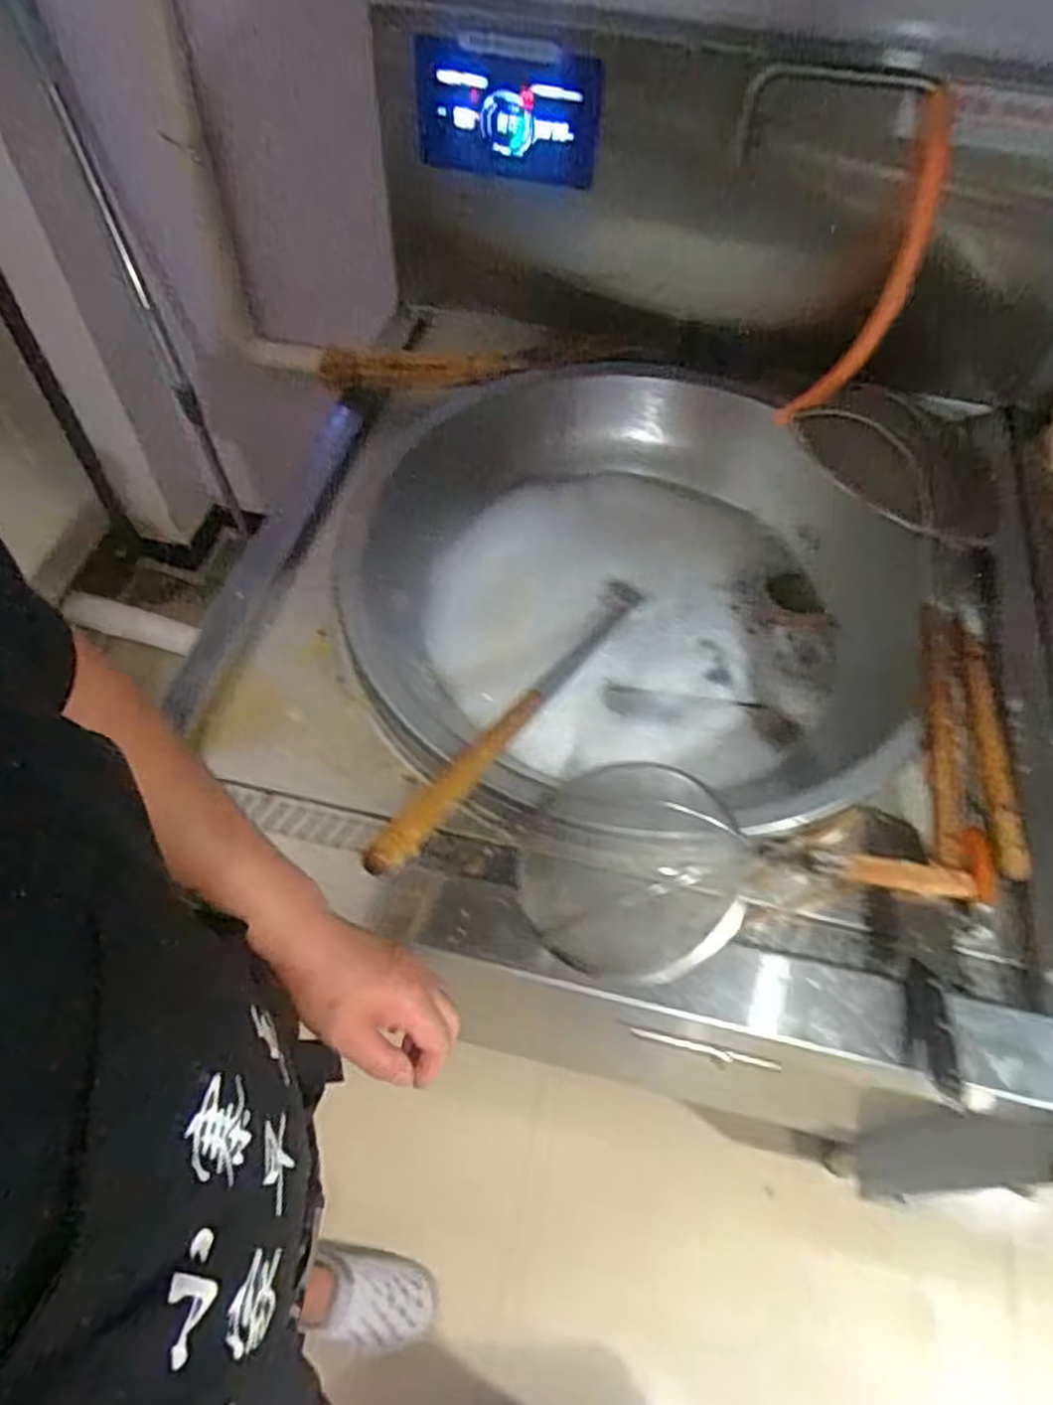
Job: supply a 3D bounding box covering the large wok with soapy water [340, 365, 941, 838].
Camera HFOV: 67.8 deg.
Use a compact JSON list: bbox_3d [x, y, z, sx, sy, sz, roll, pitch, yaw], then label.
[{"bbox_3d":[0.151,-0.164,1.070,0.732,0.192,0.727,12,57,5],"label":"large wok with soapy water"}]

